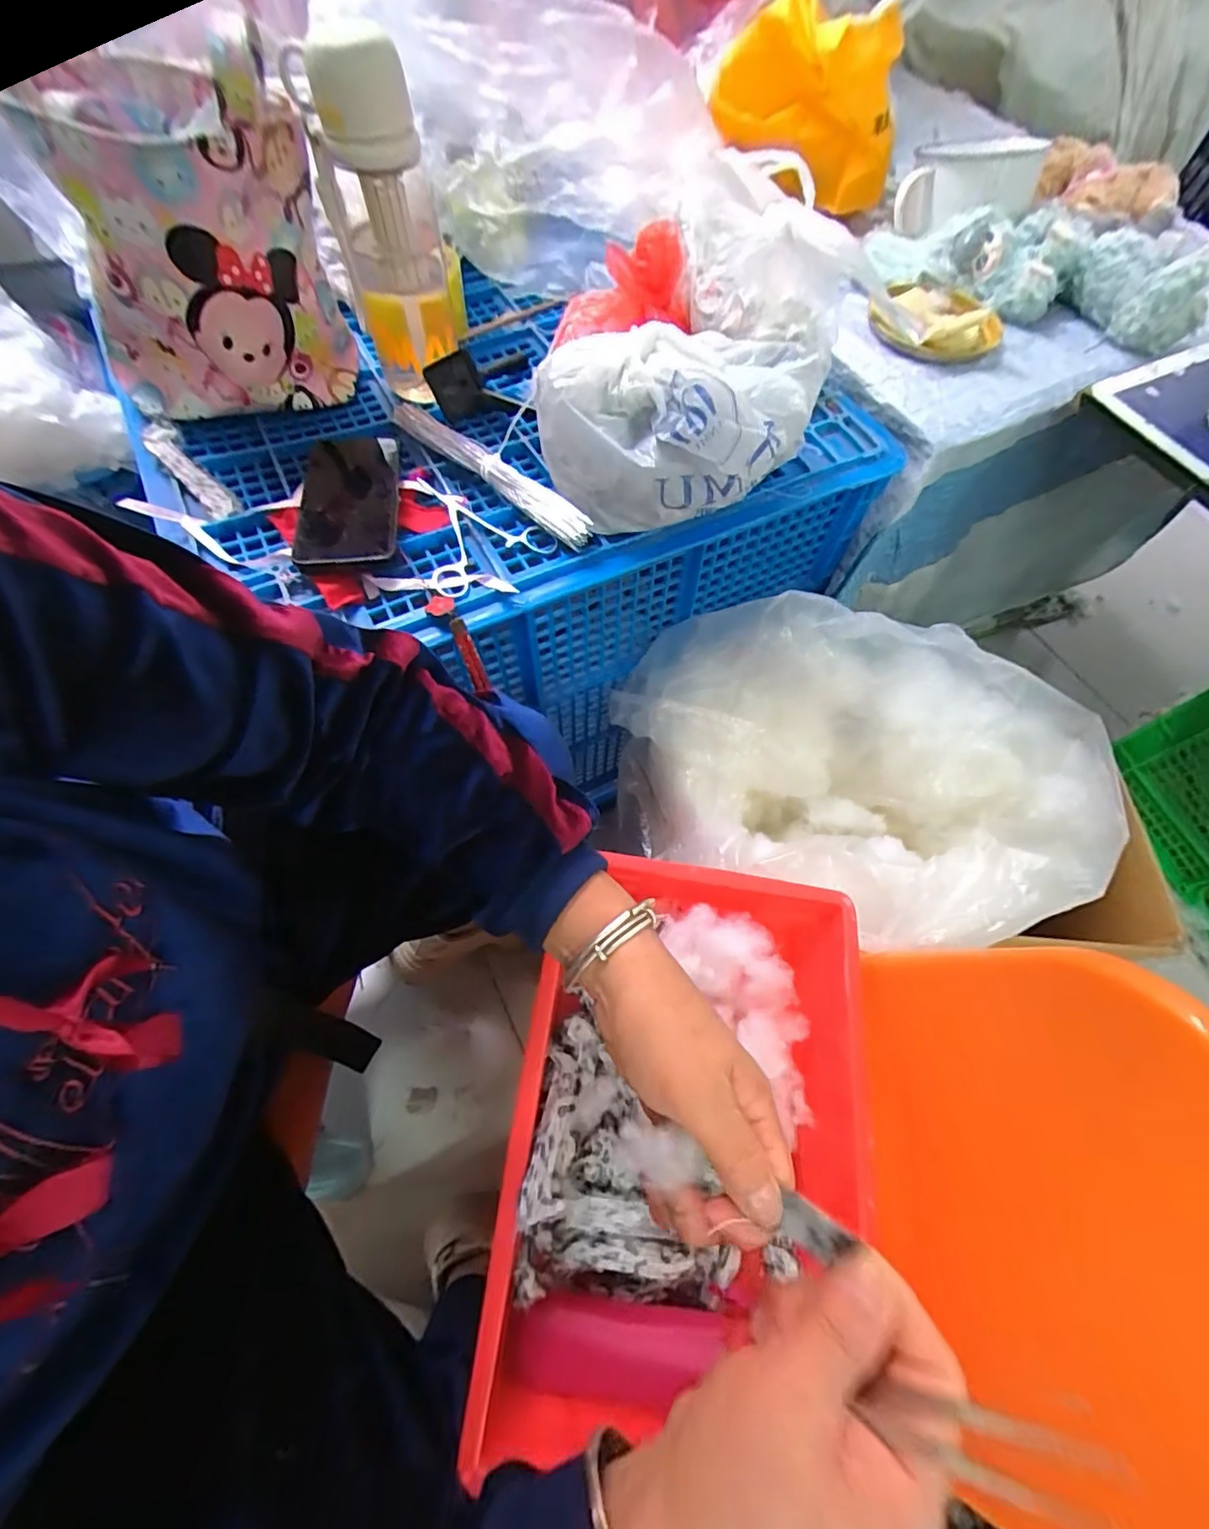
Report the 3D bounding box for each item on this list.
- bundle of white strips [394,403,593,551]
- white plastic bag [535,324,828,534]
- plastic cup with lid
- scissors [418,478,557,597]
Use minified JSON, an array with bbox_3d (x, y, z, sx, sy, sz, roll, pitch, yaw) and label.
[{"bbox_3d":[-0.105,-0.267,0.505,0.247,0.021,0.025,40,69,16],"label":"bundle of white strips"},{"bbox_3d":[0.065,-0.288,0.481,0.238,0.110,0.151,-12,65,-8],"label":"white plastic bag"},{"bbox_3d":[-0.189,-0.456,0.504,0.088,0.237,0.103,-15,65,-9],"label":"plastic cup with lid"},{"bbox_3d":[-0.115,-0.209,0.494,0.107,0.014,0.127,-27,68,-14],"label":"scissors"}]

